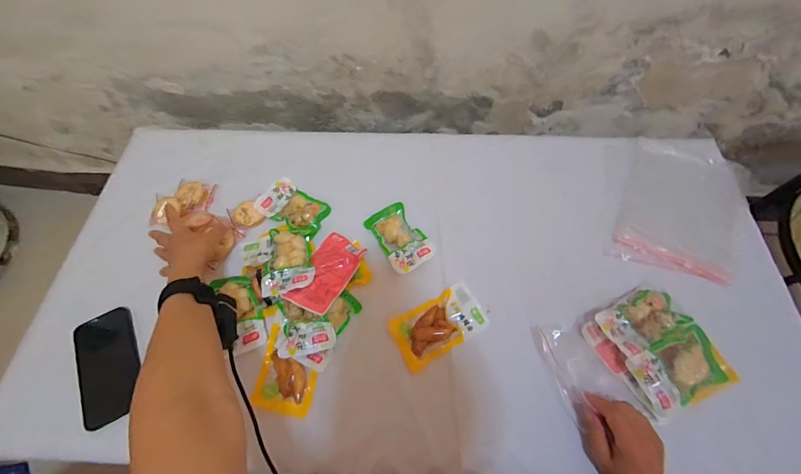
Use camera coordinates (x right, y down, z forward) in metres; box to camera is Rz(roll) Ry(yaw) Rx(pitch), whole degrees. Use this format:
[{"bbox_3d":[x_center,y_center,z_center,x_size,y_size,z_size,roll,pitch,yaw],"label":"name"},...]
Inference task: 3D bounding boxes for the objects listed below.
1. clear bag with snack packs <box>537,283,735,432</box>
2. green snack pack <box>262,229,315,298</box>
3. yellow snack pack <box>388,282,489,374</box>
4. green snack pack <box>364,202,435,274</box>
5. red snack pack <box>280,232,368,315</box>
[{"bbox_3d":[0.326,0.167,0.483,0.219,0.040,0.151,-17,63,-7],"label":"clear bag with snack packs"},{"bbox_3d":[-0.173,0.038,0.540,0.074,0.031,0.112,-8,64,-3],"label":"green snack pack"},{"bbox_3d":[0.058,0.129,0.514,0.137,0.013,0.079,-27,66,-12],"label":"yellow snack pack"},{"bbox_3d":[-0.002,-0.002,0.575,0.072,0.022,0.123,-29,67,-13],"label":"green snack pack"},{"bbox_3d":[-0.112,0.053,0.530,0.070,0.010,0.131,25,56,8],"label":"red snack pack"}]

